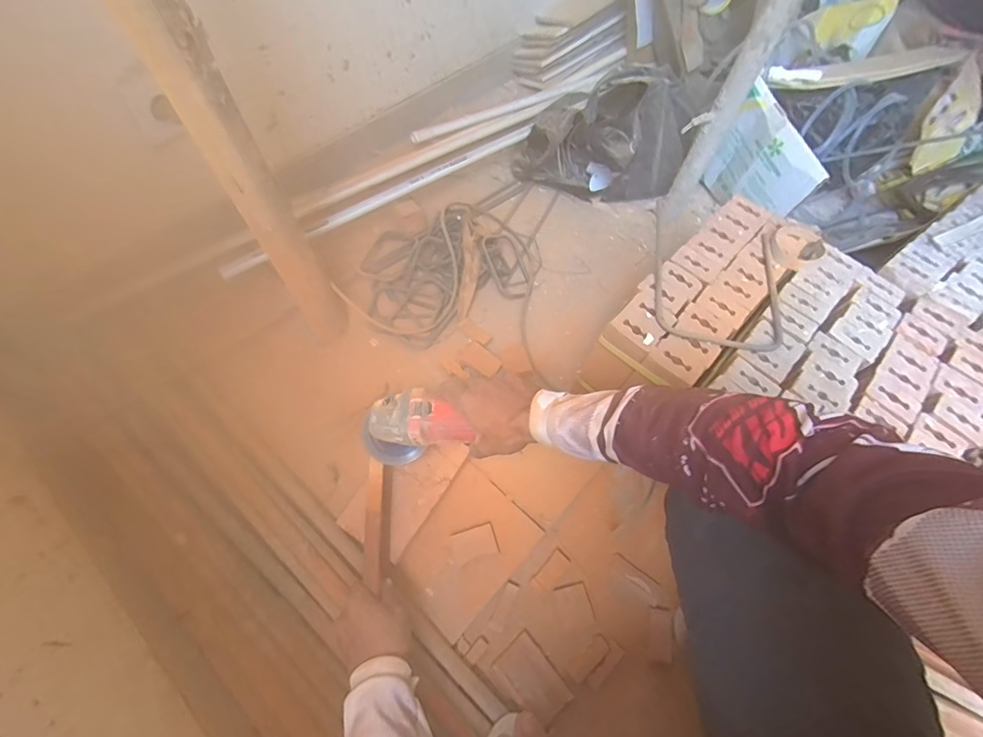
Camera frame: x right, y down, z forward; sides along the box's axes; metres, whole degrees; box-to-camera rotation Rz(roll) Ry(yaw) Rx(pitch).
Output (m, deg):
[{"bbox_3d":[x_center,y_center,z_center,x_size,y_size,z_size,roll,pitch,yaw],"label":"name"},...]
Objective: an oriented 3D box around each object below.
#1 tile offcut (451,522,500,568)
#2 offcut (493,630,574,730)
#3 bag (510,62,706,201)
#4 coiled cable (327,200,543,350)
[{"bbox_3d":[-0.024,0.256,0.657,0.061,0.004,0.042,-16,63,-11],"label":"tile offcut"},{"bbox_3d":[0.055,0.404,0.585,0.059,0.006,0.094,-37,69,-20],"label":"offcut"},{"bbox_3d":[0.229,-0.478,0.916,0.343,0.241,0.213,13,62,5],"label":"bag"},{"bbox_3d":[-0.079,-0.206,0.847,0.344,0.077,0.243,-27,65,-16],"label":"coiled cable"}]

